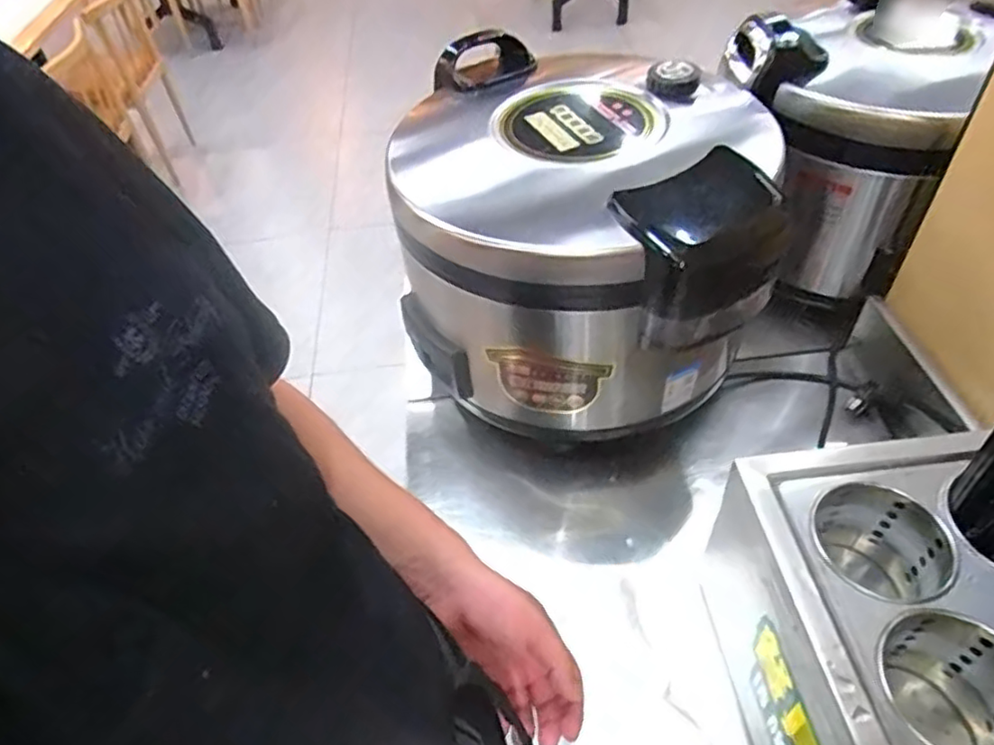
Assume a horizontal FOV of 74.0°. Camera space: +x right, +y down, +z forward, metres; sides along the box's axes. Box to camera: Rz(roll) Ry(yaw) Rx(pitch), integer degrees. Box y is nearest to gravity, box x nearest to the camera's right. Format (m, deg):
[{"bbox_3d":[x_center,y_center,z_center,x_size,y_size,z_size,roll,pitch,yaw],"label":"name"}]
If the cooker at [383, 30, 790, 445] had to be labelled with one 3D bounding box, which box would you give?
[{"bbox_3d":[0.113,-0.180,0.860,0.410,0.310,0.446,6,48,11],"label":"cooker"}]

